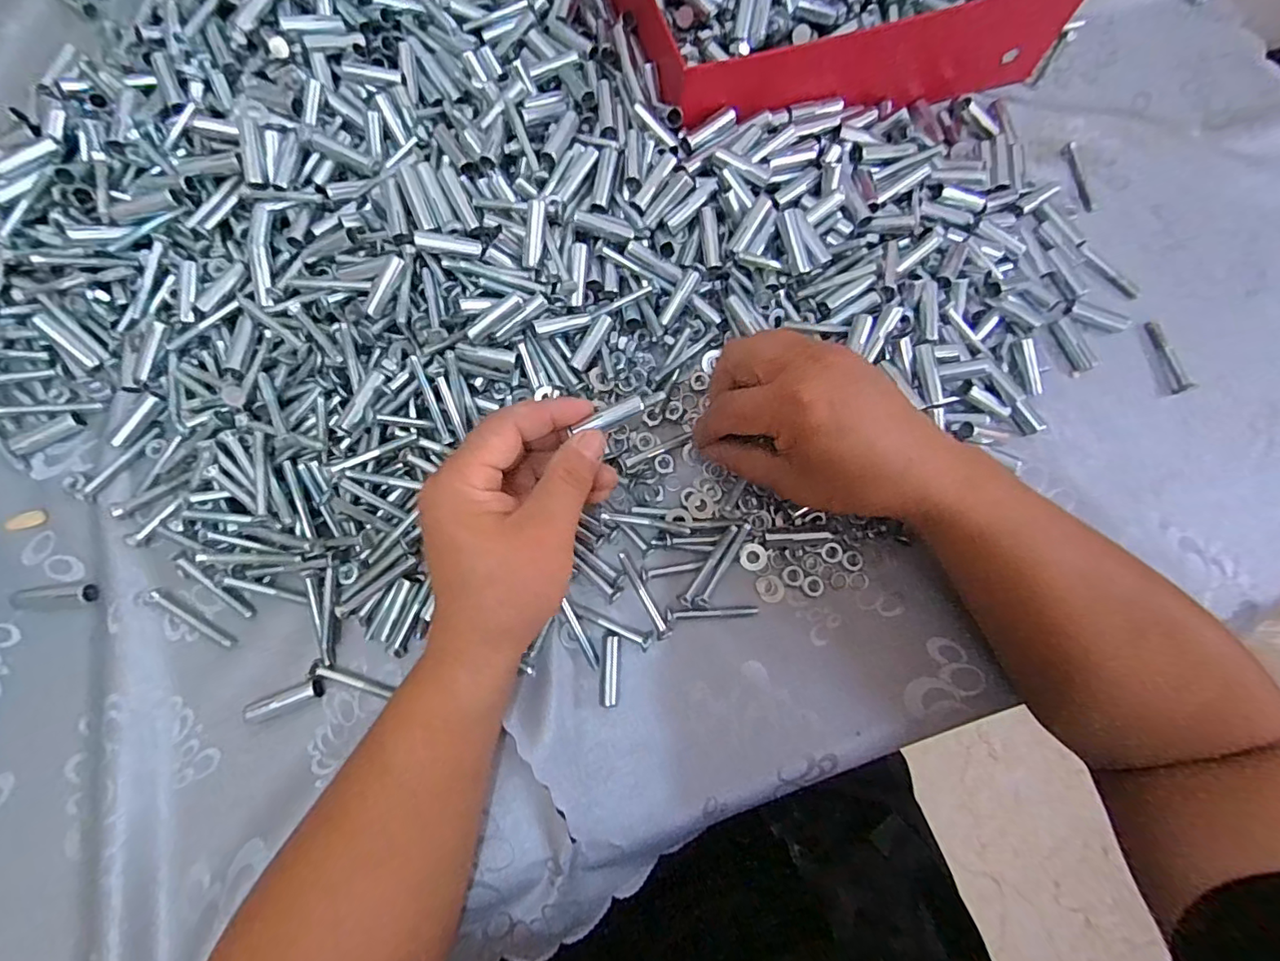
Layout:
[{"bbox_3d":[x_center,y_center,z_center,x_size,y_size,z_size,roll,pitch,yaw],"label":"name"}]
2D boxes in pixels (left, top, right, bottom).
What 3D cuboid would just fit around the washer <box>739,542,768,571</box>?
[{"bbox_3d":[0.070,0.047,0.339,0.017,0.004,0.016,0,77,-2],"label":"washer"}]

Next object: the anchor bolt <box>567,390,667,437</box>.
[{"bbox_3d":[-0.012,-0.035,0.288,0.053,0.006,0.008,-25,79,-20],"label":"anchor bolt"}]

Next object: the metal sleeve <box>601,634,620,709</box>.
[{"bbox_3d":[-0.017,0.110,0.320,0.009,0.010,0.040,3,77,-1],"label":"metal sleeve"}]

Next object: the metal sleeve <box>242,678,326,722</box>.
[{"bbox_3d":[-0.200,0.124,0.310,0.042,0.009,0.010,-21,78,-6],"label":"metal sleeve"}]

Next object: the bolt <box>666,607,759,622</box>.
[{"bbox_3d":[0.044,0.079,0.328,0.056,0.007,0.006,-1,77,-2],"label":"bolt"}]

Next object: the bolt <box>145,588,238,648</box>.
[{"bbox_3d":[-0.262,0.080,0.321,0.061,0.004,0.008,28,78,5],"label":"bolt"}]

